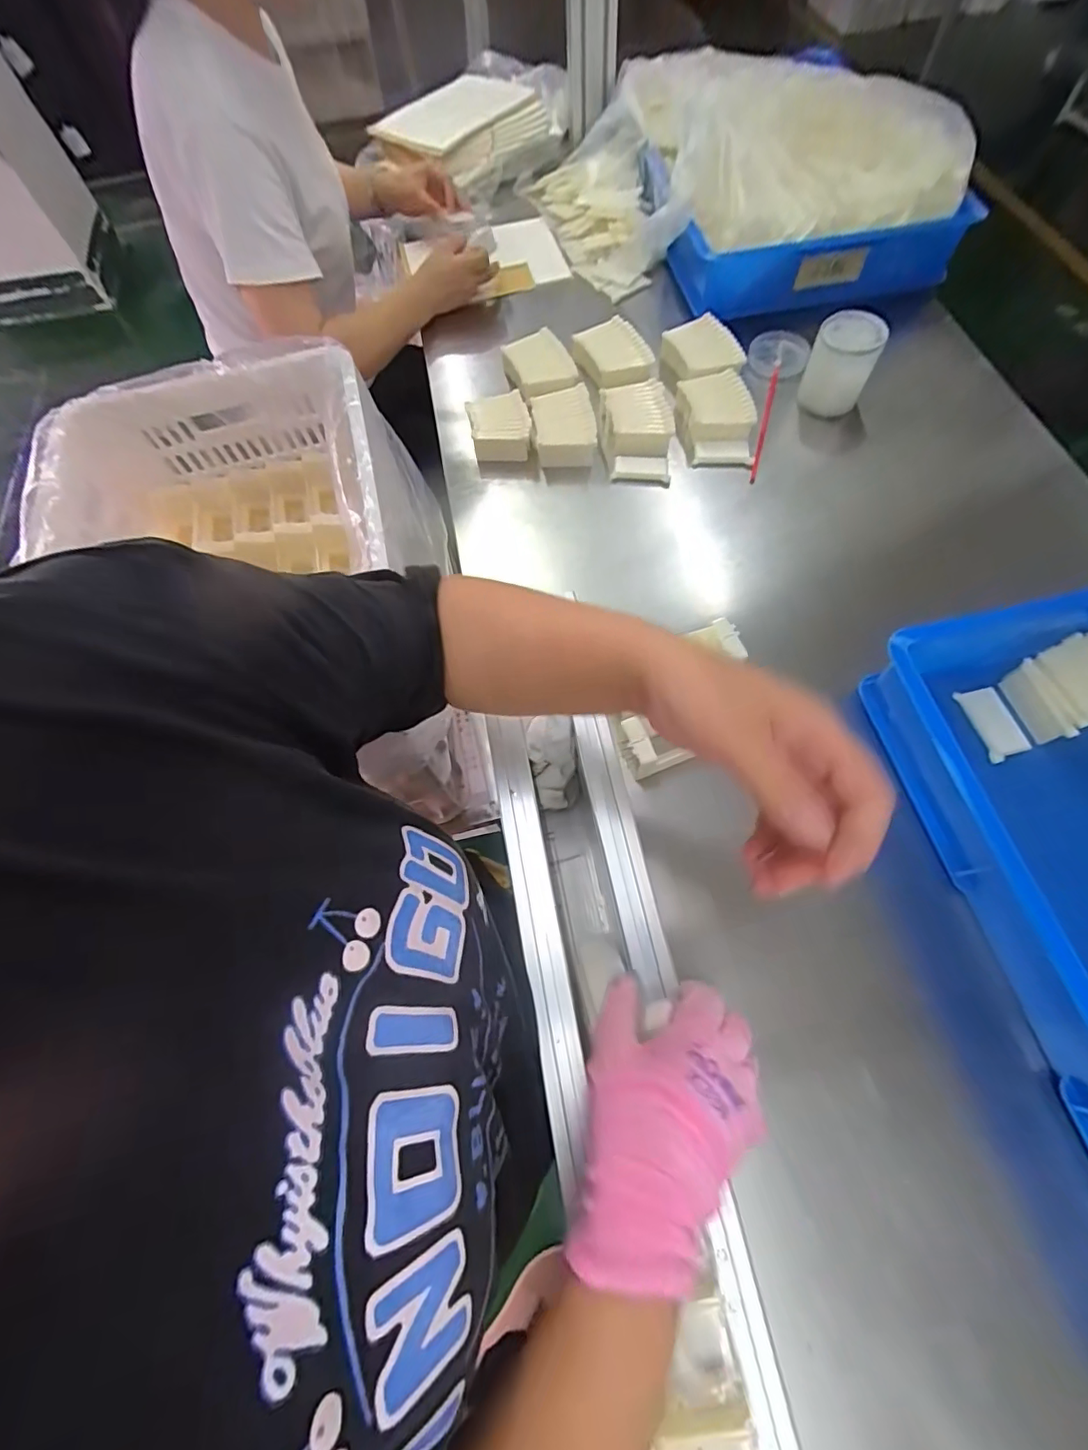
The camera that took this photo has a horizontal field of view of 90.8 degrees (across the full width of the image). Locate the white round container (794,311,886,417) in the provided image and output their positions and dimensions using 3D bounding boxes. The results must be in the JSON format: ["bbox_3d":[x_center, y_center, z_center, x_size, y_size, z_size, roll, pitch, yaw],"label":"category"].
[{"bbox_3d":[0.392,-0.478,0.709,0.081,0.088,0.081,-1,67,3],"label":"white round container"}]

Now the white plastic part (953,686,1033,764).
[{"bbox_3d":[0.456,-0.002,0.544,0.040,0.009,0.074,-14,67,-3],"label":"white plastic part"}]

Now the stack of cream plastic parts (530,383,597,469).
[{"bbox_3d":[0.026,-0.415,0.746,0.082,0.042,0.114,-8,67,0],"label":"stack of cream plastic parts"}]

